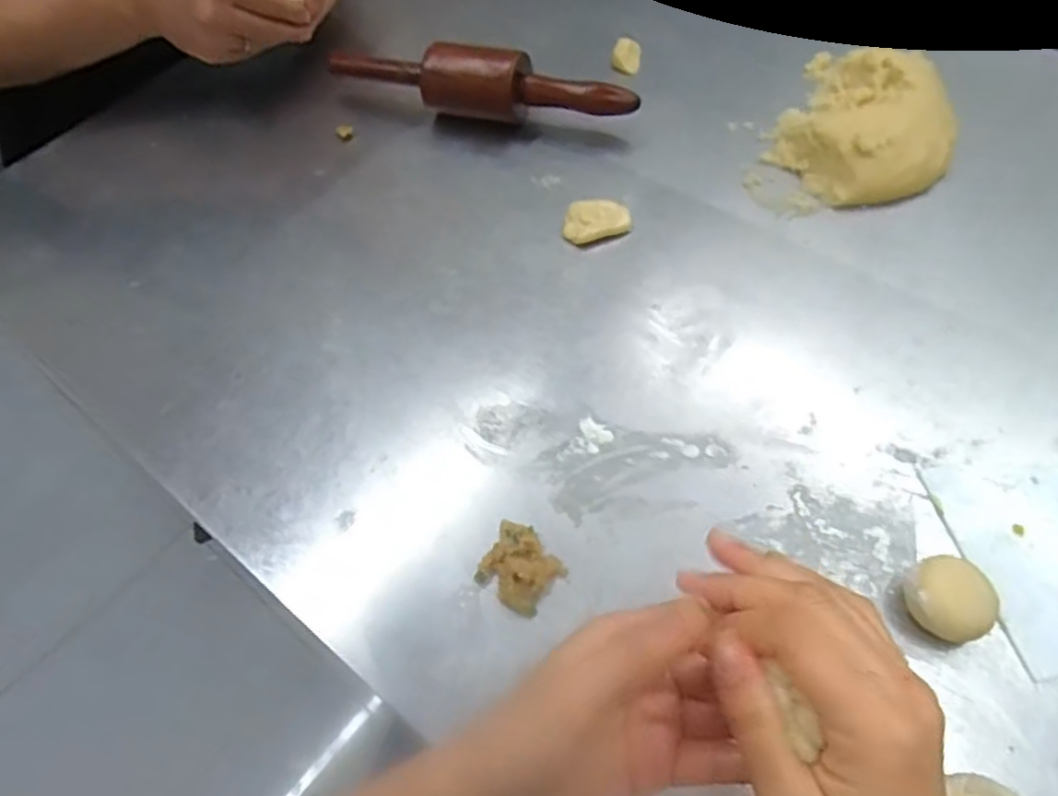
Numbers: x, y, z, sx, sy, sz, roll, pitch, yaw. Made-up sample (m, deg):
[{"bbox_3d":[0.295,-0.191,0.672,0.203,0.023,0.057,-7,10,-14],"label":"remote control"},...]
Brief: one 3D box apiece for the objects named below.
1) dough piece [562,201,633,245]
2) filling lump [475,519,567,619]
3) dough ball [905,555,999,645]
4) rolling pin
[{"bbox_3d":[0.055,-0.143,0.571,0.054,0.017,0.035,-15,57,-5],"label":"dough piece"},{"bbox_3d":[-0.007,0.100,0.420,0.047,0.017,0.041,33,65,23],"label":"filling lump"},{"bbox_3d":[0.231,0.110,0.389,0.045,0.026,0.045,-2,57,4],"label":"dough ball"},{"bbox_3d":[-0.048,-0.280,0.647,0.285,0.063,0.053,8,58,10],"label":"rolling pin"}]

